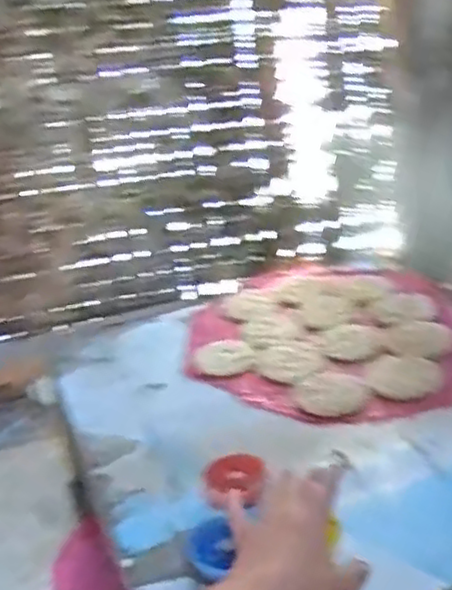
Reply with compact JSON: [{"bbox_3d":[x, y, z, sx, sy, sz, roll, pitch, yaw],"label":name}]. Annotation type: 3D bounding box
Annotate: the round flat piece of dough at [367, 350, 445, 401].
[{"bbox_3d":[0.207,0.093,0.807,0.081,0.012,0.084,-5,25,2],"label":"round flat piece of dough"}]

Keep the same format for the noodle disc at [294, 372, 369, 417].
[{"bbox_3d":[0.117,0.111,0.787,0.079,0.008,0.074,-5,25,2],"label":"noodle disc"}]

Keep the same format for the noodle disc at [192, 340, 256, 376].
[{"bbox_3d":[-0.002,0.081,0.885,0.075,0.009,0.078,-8,25,-4],"label":"noodle disc"}]

